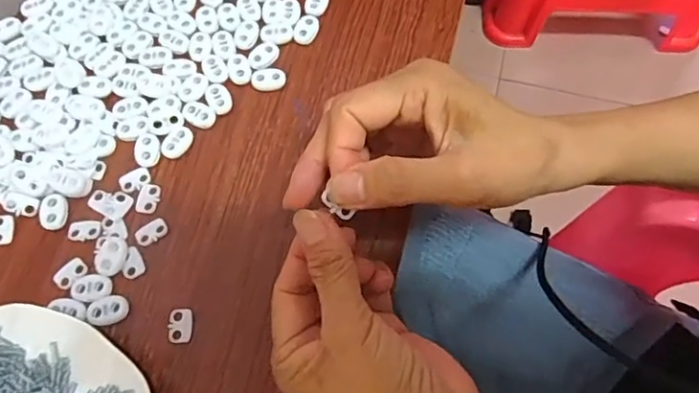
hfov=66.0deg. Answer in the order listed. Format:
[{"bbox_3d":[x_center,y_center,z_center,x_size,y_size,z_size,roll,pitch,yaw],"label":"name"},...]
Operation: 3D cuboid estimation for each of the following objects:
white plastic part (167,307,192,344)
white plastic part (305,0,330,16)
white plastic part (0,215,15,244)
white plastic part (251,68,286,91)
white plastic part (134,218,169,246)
[{"bbox_3d":[-0.095,0.072,0.302,0.013,0.004,0.019,-5,69,-1],"label":"white plastic part"},{"bbox_3d":[-0.023,-0.137,0.381,0.016,0.006,0.021,8,70,3],"label":"white plastic part"},{"bbox_3d":[-0.210,0.020,0.323,0.014,0.004,0.018,-7,70,-2],"label":"white plastic part"},{"bbox_3d":[-0.054,-0.078,0.358,0.022,0.006,0.014,0,69,1],"label":"white plastic part"},{"bbox_3d":[-0.119,0.021,0.322,0.019,0.004,0.012,-36,73,-12],"label":"white plastic part"}]

